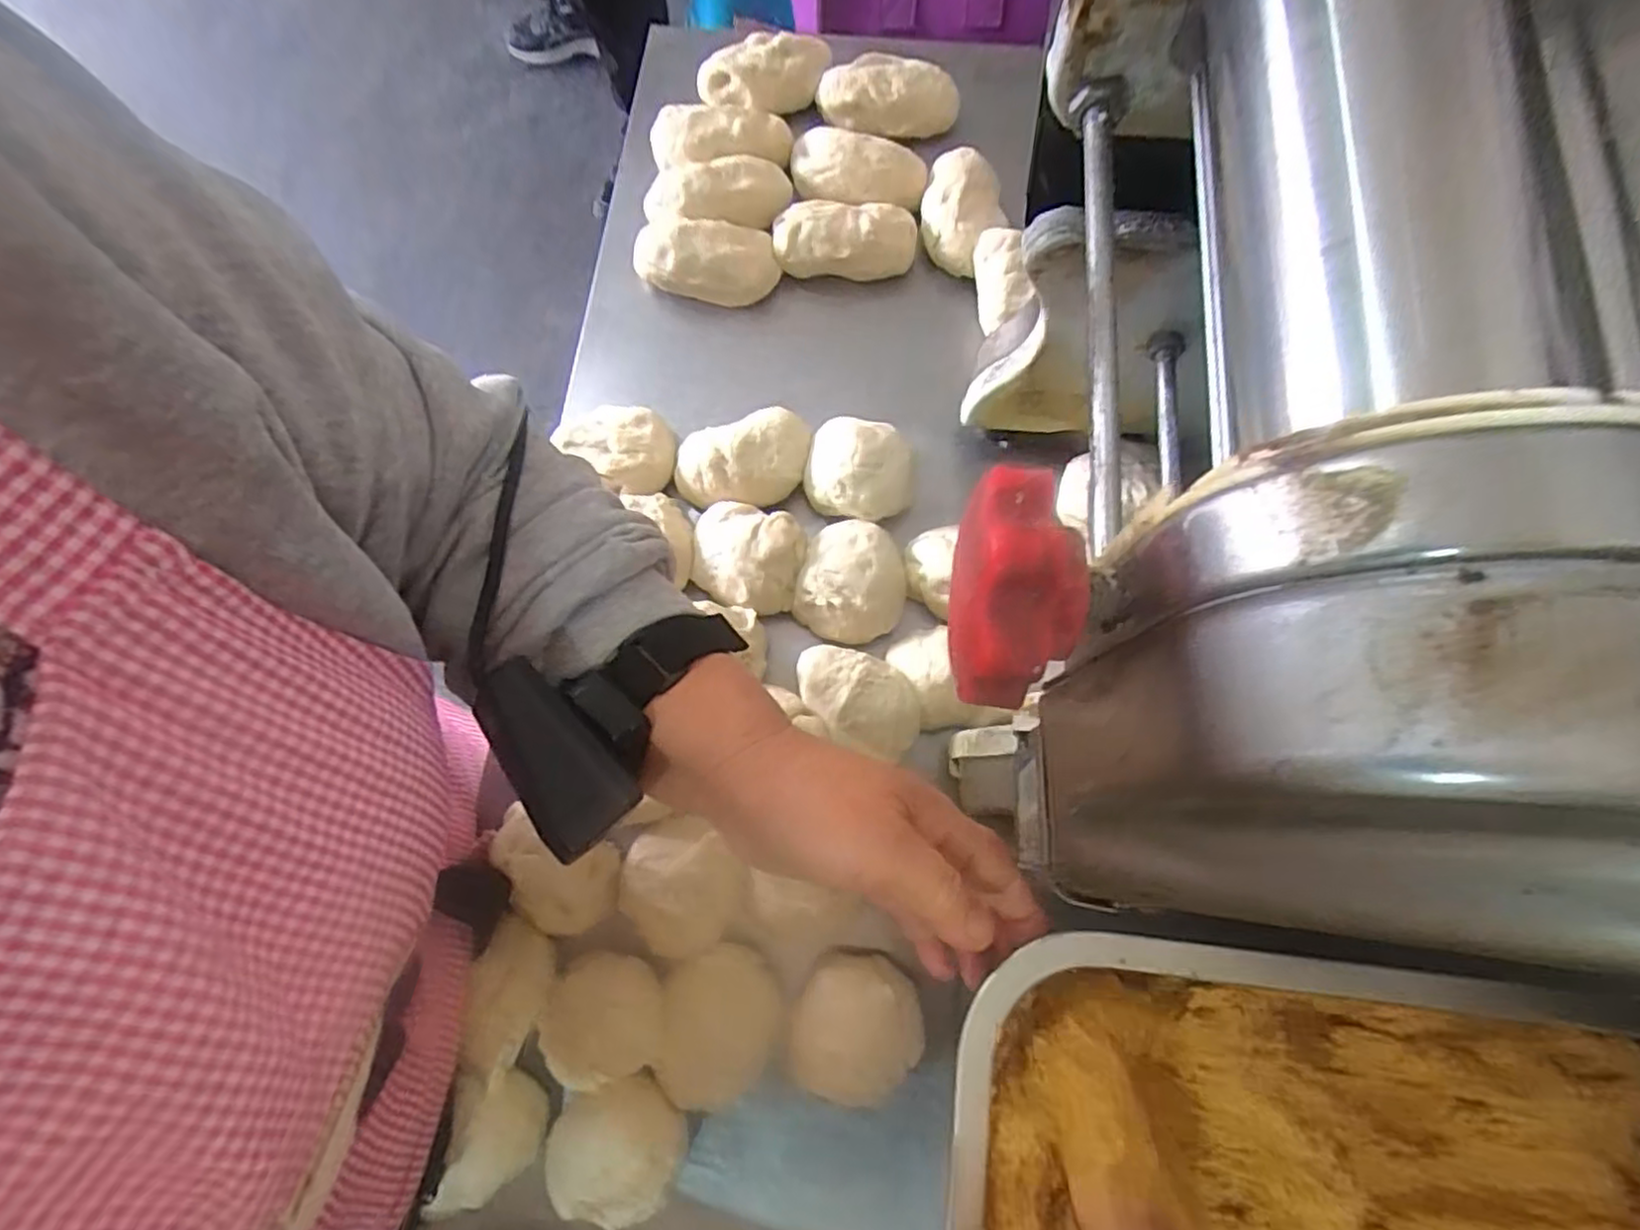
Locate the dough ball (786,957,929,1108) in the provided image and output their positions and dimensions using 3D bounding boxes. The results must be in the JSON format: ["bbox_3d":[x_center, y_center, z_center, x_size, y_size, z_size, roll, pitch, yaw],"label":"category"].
[{"bbox_3d":[0.020,0.215,0.376,0.066,0.047,0.068,0,75,1],"label":"dough ball"}]

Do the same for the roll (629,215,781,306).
[{"bbox_3d":[-0.081,-0.252,0.519,0.101,0.045,0.054,0,75,1],"label":"roll"}]

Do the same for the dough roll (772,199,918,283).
[{"bbox_3d":[0.017,-0.269,0.523,0.101,0.044,0.055,2,75,1],"label":"dough roll"}]

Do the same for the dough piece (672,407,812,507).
[{"bbox_3d":[-0.049,-0.097,0.473,0.091,0.045,0.064,-16,75,-4],"label":"dough piece"}]

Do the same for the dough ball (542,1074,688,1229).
[{"bbox_3d":[-0.102,0.268,0.365,0.061,0.045,0.062,0,75,1],"label":"dough ball"}]

